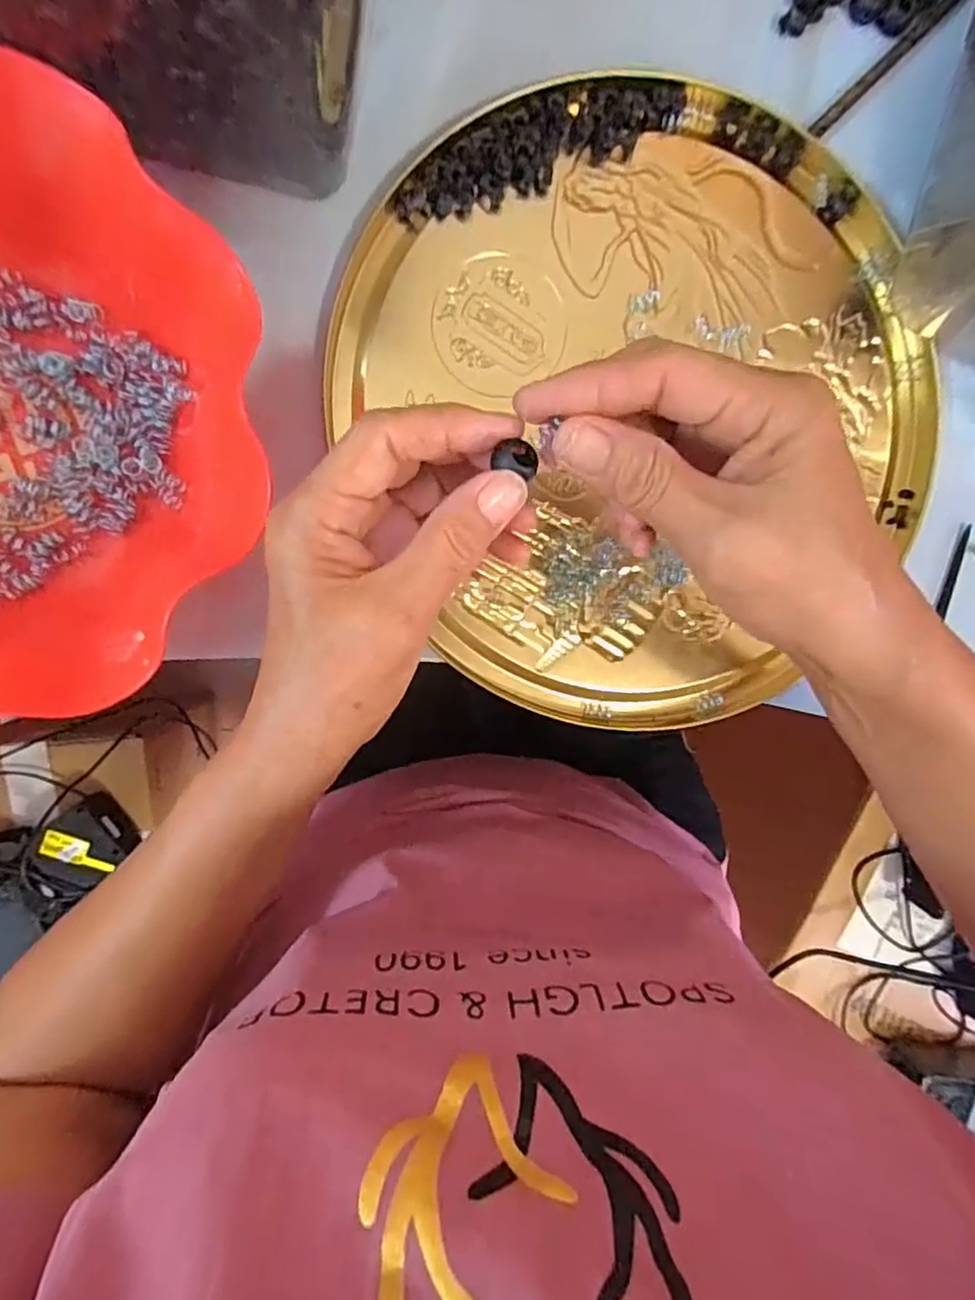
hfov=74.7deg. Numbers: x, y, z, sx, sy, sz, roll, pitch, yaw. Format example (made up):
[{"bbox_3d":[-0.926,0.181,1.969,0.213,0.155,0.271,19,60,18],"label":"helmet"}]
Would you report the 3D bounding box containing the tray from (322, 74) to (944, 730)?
[{"bbox_3d":[0.086,-0.117,0.315,0.284,0.021,0.297,0,94,-4],"label":"tray"}]

